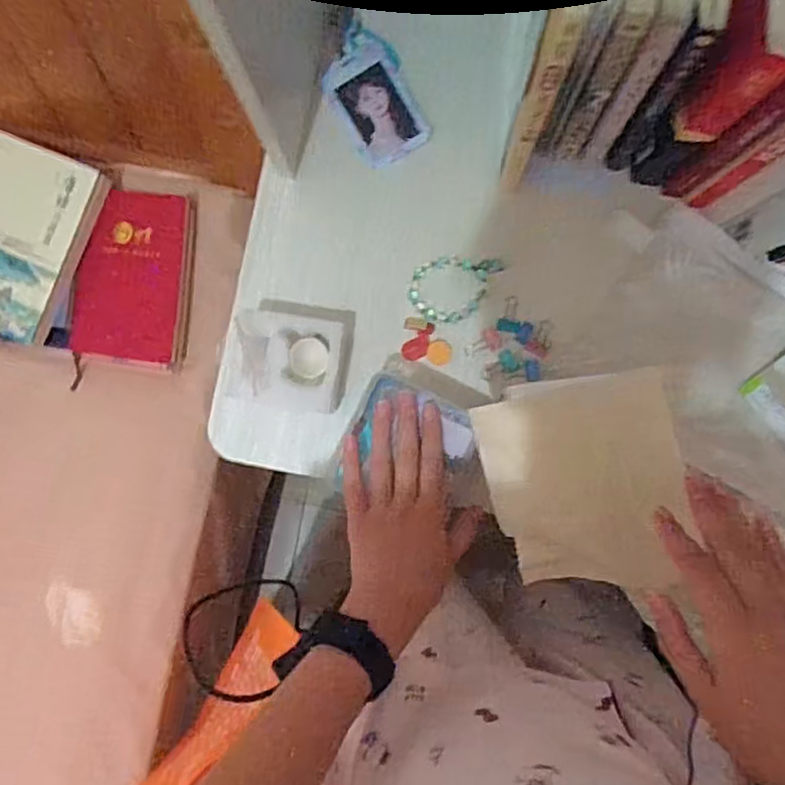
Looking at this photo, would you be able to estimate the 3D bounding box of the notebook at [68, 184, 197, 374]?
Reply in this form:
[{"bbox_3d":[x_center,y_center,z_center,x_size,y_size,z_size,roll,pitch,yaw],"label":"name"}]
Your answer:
[{"bbox_3d":[-0.330,-0.144,0.847,0.141,0.028,0.215,7,101,-6],"label":"notebook"}]

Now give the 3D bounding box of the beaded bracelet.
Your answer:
[{"bbox_3d":[0.057,-0.095,0.606,0.083,0.009,0.062,4,86,3],"label":"beaded bracelet"}]

